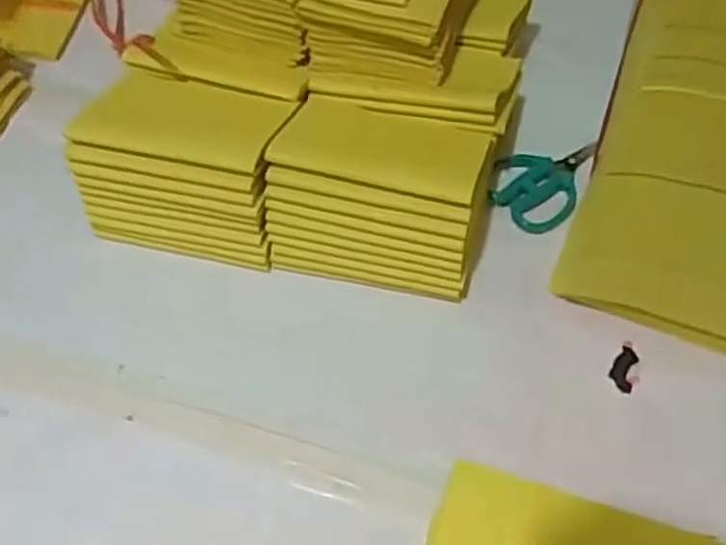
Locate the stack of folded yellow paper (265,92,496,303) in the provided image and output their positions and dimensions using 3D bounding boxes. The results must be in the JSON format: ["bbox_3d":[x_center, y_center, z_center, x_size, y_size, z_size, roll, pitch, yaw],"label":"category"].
[{"bbox_3d":[0.015,-0.068,0.620,0.158,0.086,0.131,14,55,8],"label":"stack of folded yellow paper"}]

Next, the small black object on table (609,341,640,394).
[{"bbox_3d":[0.201,0.072,0.578,0.020,0.004,0.042,26,57,16],"label":"small black object on table"}]

